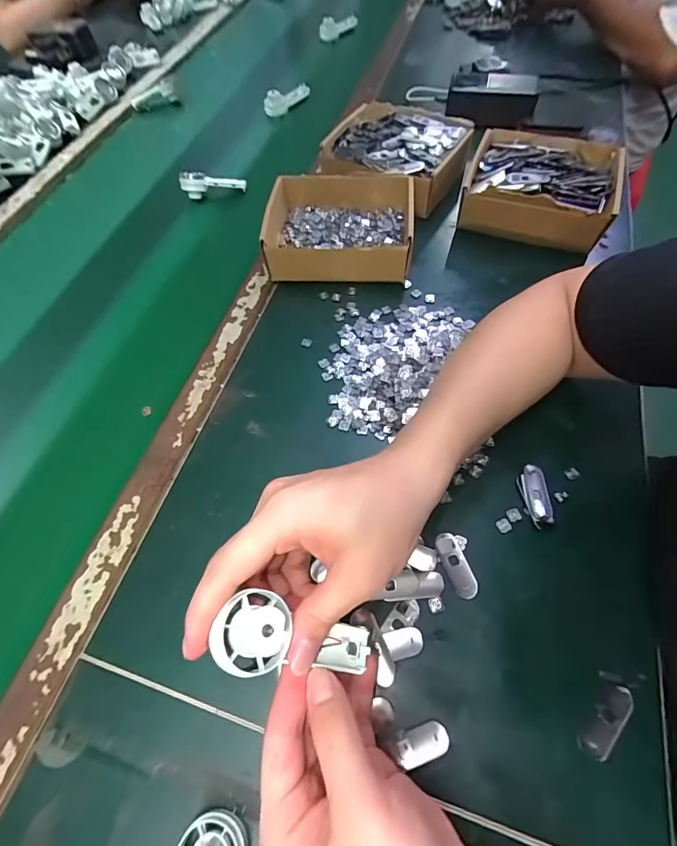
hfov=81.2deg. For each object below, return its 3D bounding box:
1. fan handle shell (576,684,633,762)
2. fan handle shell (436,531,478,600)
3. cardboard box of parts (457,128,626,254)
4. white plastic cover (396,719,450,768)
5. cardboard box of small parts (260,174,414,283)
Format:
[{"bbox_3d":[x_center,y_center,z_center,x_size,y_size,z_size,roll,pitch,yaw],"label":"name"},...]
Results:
[{"bbox_3d":[0.179,0.197,0.261,0.049,0.004,0.016,-42,66,-18],"label":"fan handle shell"},{"bbox_3d":[0.092,0.112,0.312,0.017,0.004,0.050,-20,61,-7],"label":"fan handle shell"},{"bbox_3d":[0.251,-0.300,0.499,0.166,0.054,0.165,15,63,12],"label":"cardboard box of parts"},{"bbox_3d":[0.055,0.209,0.259,0.034,0.005,0.017,-19,61,-7],"label":"white plastic cover"},{"bbox_3d":[0.003,-0.232,0.477,0.175,0.056,0.143,1,61,4],"label":"cardboard box of small parts"}]

